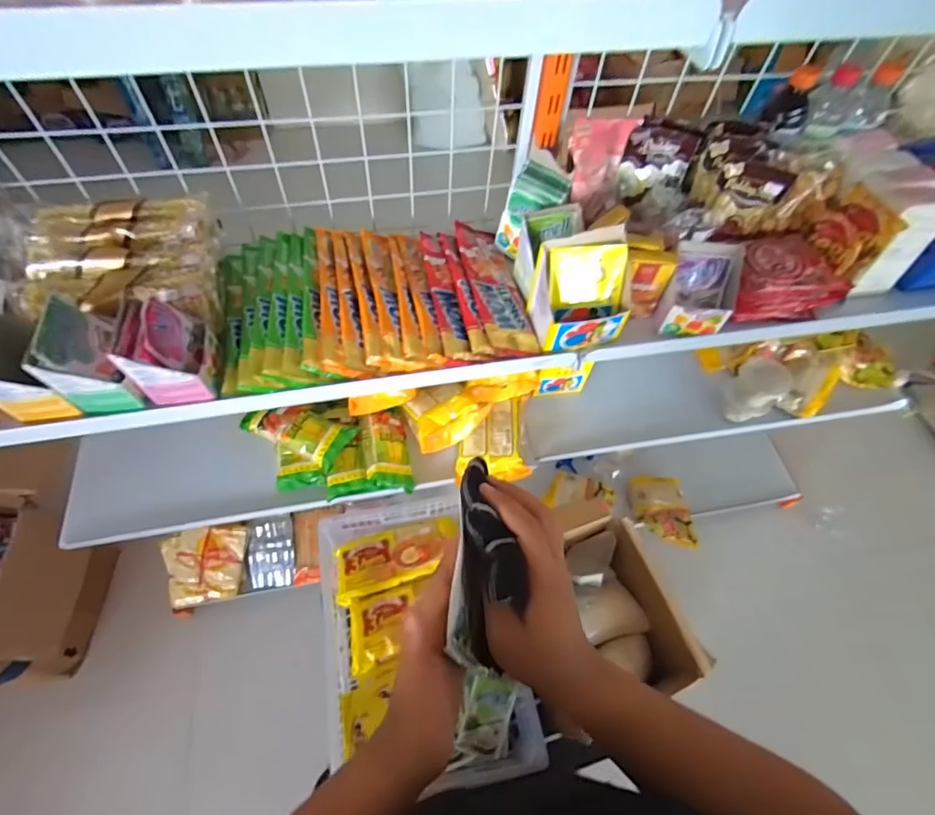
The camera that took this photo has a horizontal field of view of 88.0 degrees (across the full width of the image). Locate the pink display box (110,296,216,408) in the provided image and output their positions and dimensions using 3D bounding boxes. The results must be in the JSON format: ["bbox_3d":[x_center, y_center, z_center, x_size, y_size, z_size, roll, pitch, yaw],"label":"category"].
[{"bbox_3d":[-0.346,-0.067,0.566,0.074,0.094,0.084,-8,60,-8],"label":"pink display box"}]

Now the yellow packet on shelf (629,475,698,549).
[{"bbox_3d":[0.526,0.280,1.305,0.136,0.040,0.185,-3,63,0],"label":"yellow packet on shelf"}]

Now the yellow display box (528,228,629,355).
[{"bbox_3d":[0.151,-0.151,0.635,0.115,0.119,0.091,-12,61,-10],"label":"yellow display box"}]

